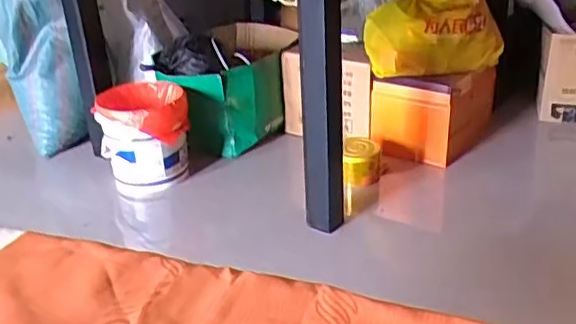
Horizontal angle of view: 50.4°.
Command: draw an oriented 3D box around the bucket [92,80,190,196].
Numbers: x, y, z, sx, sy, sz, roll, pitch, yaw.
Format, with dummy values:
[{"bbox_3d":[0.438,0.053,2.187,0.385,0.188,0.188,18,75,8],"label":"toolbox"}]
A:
[{"bbox_3d":[-0.418,-0.072,1.806,0.252,0.272,0.250,-8,27,-11],"label":"bucket"}]

